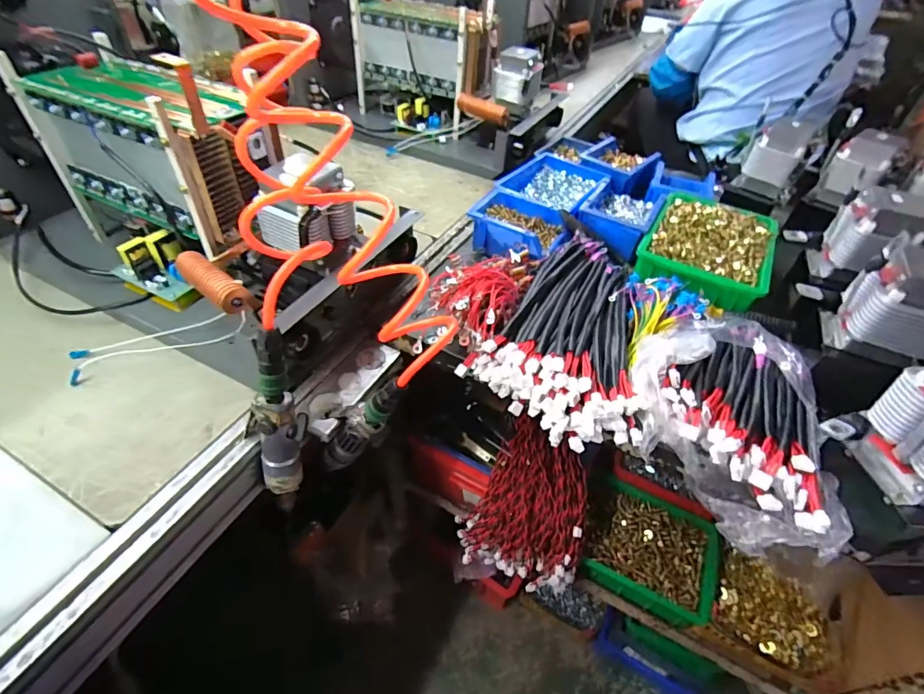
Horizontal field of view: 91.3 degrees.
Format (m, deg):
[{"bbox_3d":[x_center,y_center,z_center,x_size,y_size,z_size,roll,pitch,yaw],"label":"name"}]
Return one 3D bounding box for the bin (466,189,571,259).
[{"bbox_3d":[0.092,-0.193,0.733,0.144,0.059,0.108,27,50,20],"label":"bin"}]

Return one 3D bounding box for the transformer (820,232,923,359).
[{"bbox_3d":[0.487,-0.048,0.513,0.090,0.123,0.089,18,47,13],"label":"transformer"}]

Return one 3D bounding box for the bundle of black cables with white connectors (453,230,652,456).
[{"bbox_3d":[0.119,-0.037,0.595,0.204,0.055,0.353,9,46,5],"label":"bundle of black cables with white connectors"}]

